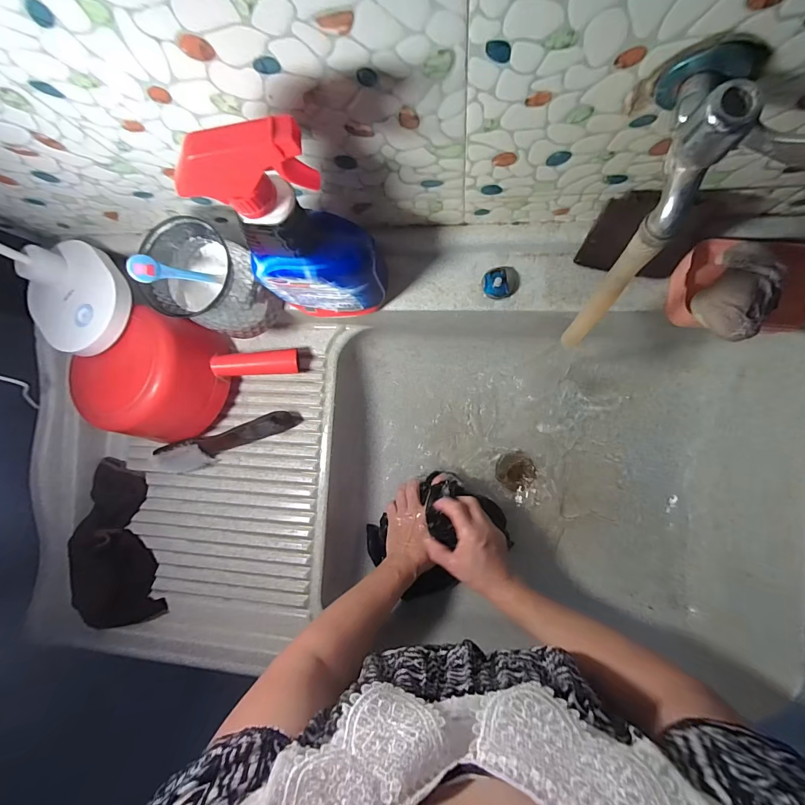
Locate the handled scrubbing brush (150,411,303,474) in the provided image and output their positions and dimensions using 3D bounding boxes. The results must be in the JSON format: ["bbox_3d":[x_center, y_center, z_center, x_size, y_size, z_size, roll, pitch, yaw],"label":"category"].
[{"bbox_3d":[-0.243,0.057,0.550,0.196,0.047,0.041,-17,87,8],"label":"handled scrubbing brush"}]

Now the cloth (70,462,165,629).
[{"bbox_3d":[-0.412,0.199,0.559,0.105,0.018,0.224,-12,83,-16],"label":"cloth"}]

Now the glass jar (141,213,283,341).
[{"bbox_3d":[-0.212,-0.135,0.451,0.101,0.107,0.094,0,90,9],"label":"glass jar"}]

